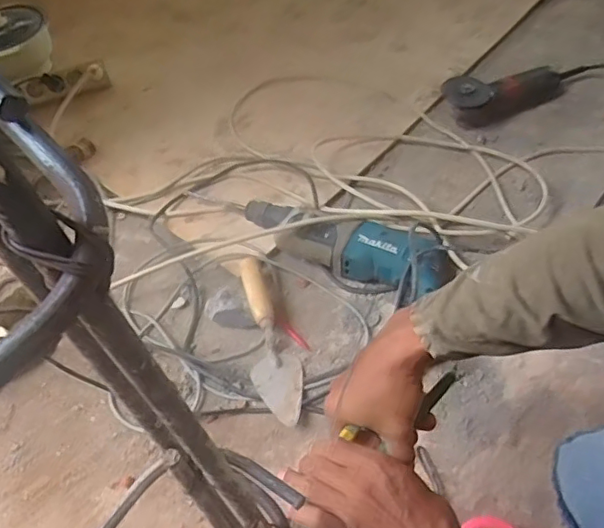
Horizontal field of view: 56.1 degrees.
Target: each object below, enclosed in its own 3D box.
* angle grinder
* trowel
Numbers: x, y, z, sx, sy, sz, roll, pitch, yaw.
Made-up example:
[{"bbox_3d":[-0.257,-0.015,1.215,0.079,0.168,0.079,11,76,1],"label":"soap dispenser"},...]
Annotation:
[{"bbox_3d":[0.405,-0.344,1.123,0.264,0.089,0.085,-21,54,-12],"label":"angle grinder"},{"bbox_3d":[-0.045,0.108,0.831,0.072,0.051,0.268,-10,53,-3],"label":"trowel"}]

